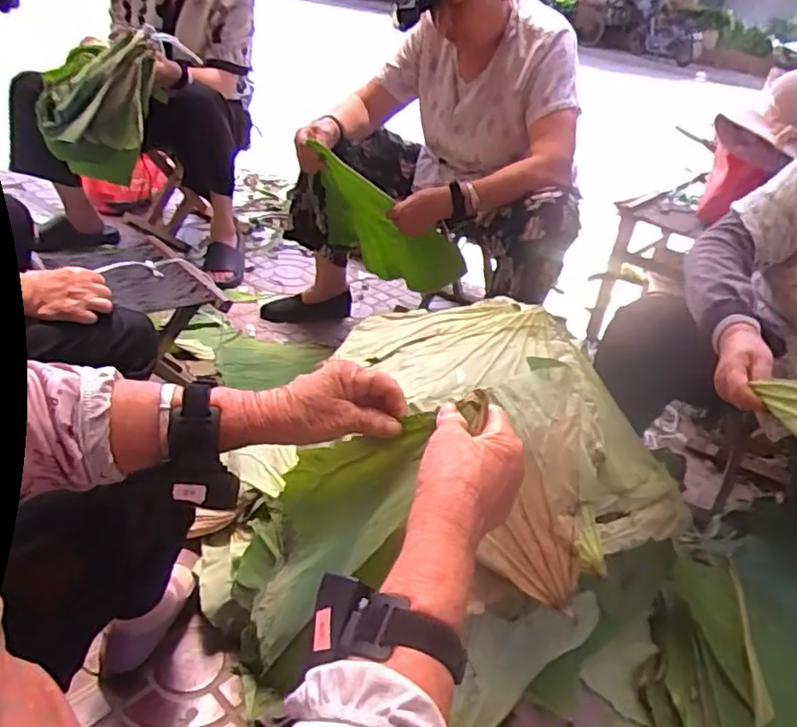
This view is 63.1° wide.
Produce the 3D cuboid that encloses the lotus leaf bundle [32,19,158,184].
[{"bbox_3d":[-0.599,-0.507,1.311,0.192,0.281,0.251,0,30,-14],"label":"lotus leaf bundle"}]

